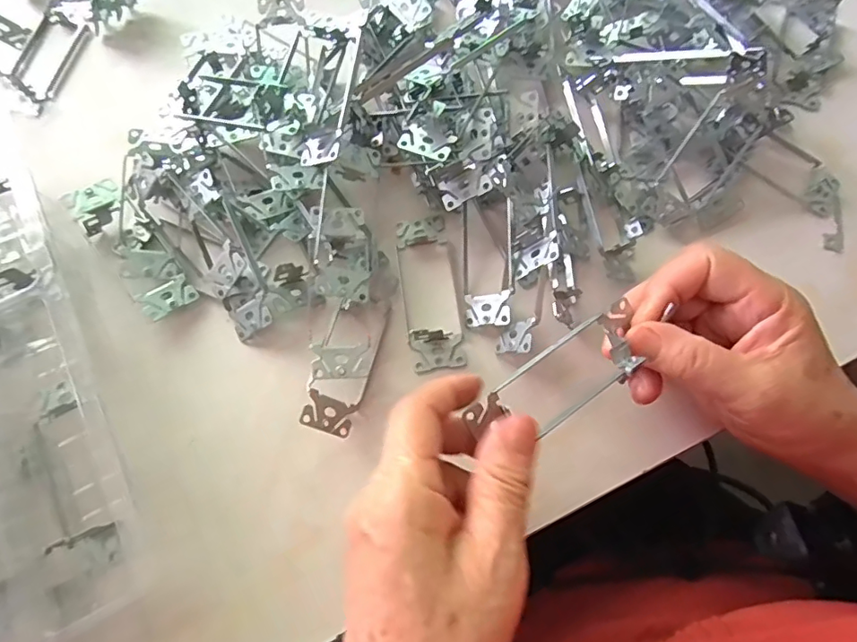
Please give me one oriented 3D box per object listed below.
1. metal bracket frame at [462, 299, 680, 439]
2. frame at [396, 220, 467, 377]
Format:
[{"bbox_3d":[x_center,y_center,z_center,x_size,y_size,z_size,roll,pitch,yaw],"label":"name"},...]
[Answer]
[{"bbox_3d":[0.067,0.028,0.259,0.106,0.013,0.032,-32,76,-12],"label":"metal bracket frame"},{"bbox_3d":[0.000,-0.022,0.333,0.035,0.021,0.104,-8,74,-1],"label":"frame"}]

